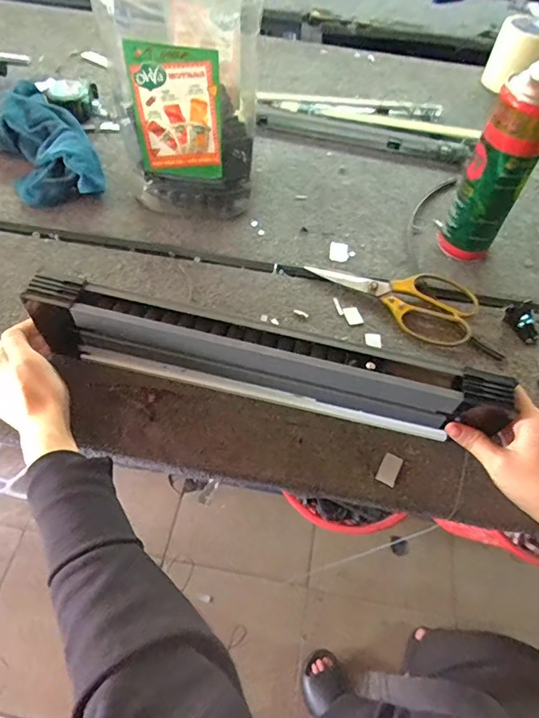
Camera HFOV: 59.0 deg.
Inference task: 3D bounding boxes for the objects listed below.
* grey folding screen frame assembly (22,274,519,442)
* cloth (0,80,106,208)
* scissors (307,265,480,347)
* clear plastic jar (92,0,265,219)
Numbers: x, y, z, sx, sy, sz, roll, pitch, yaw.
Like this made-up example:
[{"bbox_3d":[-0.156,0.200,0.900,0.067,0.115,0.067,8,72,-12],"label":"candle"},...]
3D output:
[{"bbox_3d":[-0.006,0.005,0.441,0.424,0.088,0.042,12,56,4],"label":"grey folding screen frame assembly"},{"bbox_3d":[-0.306,-0.286,0.642,0.115,0.060,0.236,-33,64,-23],"label":"cloth"},{"bbox_3d":[0.143,-0.075,0.555,0.194,0.019,0.089,19,57,9],"label":"scissors"},{"bbox_3d":[-0.089,-0.324,0.559,0.154,0.267,0.169,8,56,1],"label":"clear plastic jar"}]

